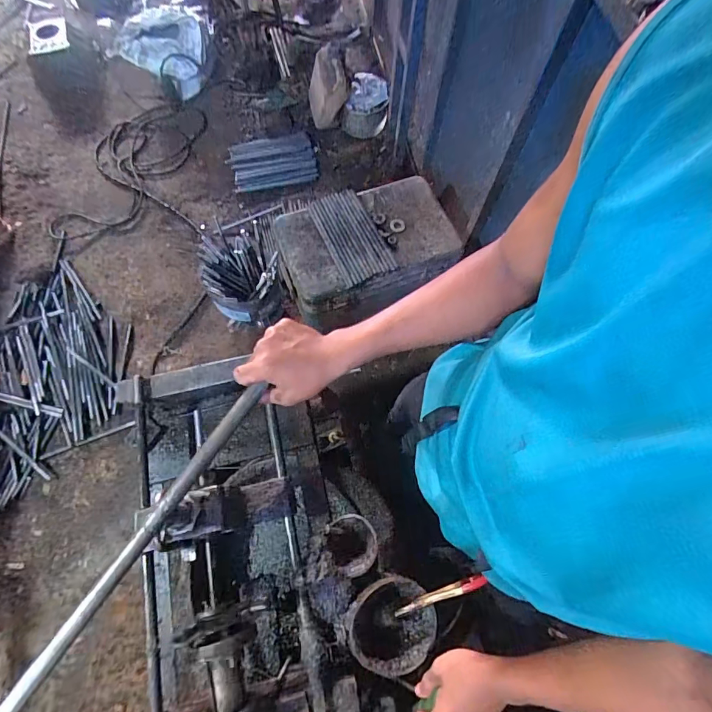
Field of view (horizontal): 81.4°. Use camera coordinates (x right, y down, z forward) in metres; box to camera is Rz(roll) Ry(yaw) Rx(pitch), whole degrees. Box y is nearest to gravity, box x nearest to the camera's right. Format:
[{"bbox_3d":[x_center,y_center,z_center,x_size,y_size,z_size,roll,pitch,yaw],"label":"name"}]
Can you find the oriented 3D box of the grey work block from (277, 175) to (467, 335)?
[{"bbox_3d":[0.036,-0.318,1.222,0.492,0.146,0.317,-21,72,-7],"label":"grey work block"}]

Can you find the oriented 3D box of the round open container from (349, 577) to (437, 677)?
[{"bbox_3d":[0.054,0.385,0.597,0.120,0.059,0.110,0,71,0],"label":"round open container"}]

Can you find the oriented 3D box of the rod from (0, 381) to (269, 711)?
[{"bbox_3d":[-0.223,0.193,0.410,0.018,0.017,0.402,31,71,13],"label":"rod"}]

